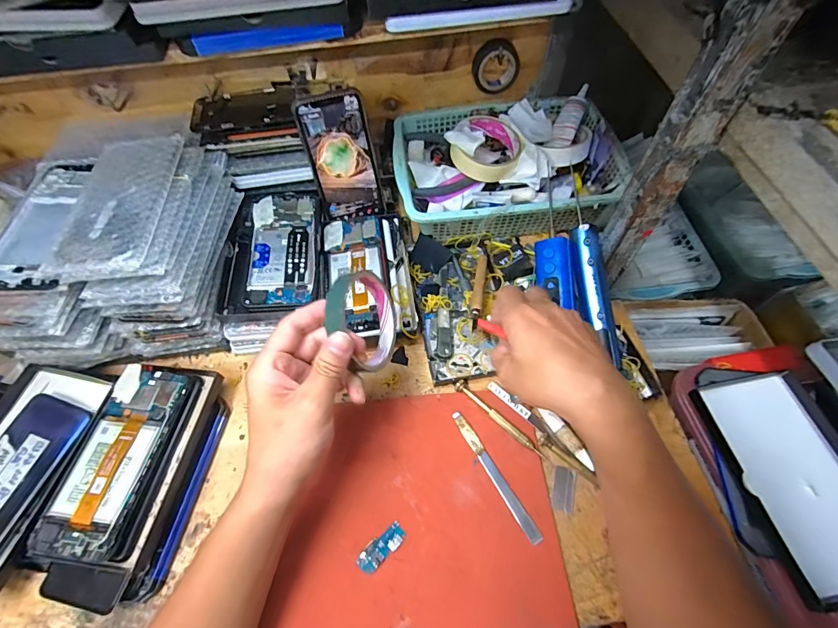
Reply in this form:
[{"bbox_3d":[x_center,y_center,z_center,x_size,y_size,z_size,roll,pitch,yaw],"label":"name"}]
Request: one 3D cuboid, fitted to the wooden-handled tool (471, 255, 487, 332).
[{"bbox_3d":[0.067,-0.028,0.435,0.012,0.008,0.122,8,45,7],"label":"wooden-handled tool"}]

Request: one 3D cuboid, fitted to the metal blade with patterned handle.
[{"bbox_3d":[0.068,0.146,0.359,0.012,0.004,0.127,-29,63,-13],"label":"metal blade with patterned handle"}]

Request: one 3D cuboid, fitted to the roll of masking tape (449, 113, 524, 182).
[{"bbox_3d":[0.085,-0.213,0.499,0.085,0.039,0.084,-1,60,2],"label":"roll of masking tape"}]

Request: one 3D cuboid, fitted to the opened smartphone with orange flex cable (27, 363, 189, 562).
[{"bbox_3d":[-0.274,0.124,0.355,0.070,0.007,0.164,6,57,3],"label":"opened smartphone with orange flex cable"}]

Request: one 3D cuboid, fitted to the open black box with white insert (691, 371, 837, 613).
[{"bbox_3d":[0.341,0.147,0.356,0.104,0.020,0.179,-9,59,-4],"label":"open black box with white insert"}]

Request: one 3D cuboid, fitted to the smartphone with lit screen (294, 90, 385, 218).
[{"bbox_3d":[-0.089,-0.181,0.464,0.072,0.138,0.006,-15,39,-6],"label":"smartphone with lit screen"}]

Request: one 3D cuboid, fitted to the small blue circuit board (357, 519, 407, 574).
[{"bbox_3d":[-0.032,0.198,0.332,0.044,0.004,0.020,-37,65,-17],"label":"small blue circuit board"}]

